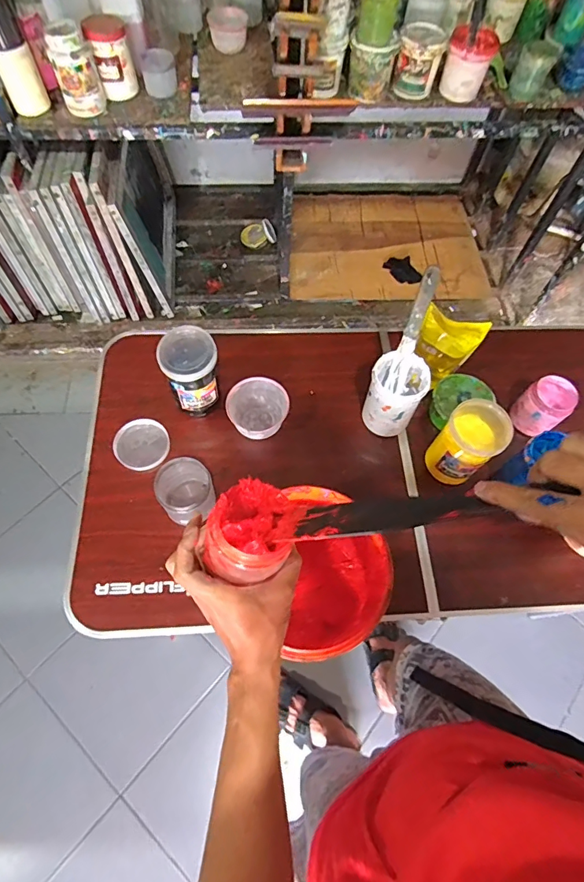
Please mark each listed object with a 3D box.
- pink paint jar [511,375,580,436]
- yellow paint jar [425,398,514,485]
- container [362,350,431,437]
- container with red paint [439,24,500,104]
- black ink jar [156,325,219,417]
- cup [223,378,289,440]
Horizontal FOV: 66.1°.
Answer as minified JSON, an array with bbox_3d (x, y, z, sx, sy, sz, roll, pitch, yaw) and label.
[{"bbox_3d":[0.489,-0.069,0.877,0.089,0.090,0.083,1,64,-2],"label":"pink paint jar"},{"bbox_3d":[0.304,0.006,0.791,0.094,0.144,0.099,1,64,-2],"label":"yellow paint jar"},{"bbox_3d":[0.186,-0.084,0.828,0.095,0.139,0.099,1,64,-2],"label":"container"},{"bbox_3d":[0.481,-1.029,1.246,0.125,0.143,0.143,21,65,7],"label":"container with red paint"},{"bbox_3d":[-0.179,-0.122,0.824,0.097,0.167,0.089,1,64,-2],"label":"black ink jar"},{"bbox_3d":[-0.068,-0.059,0.867,0.108,0.072,0.109,1,64,-2],"label":"cup"}]

